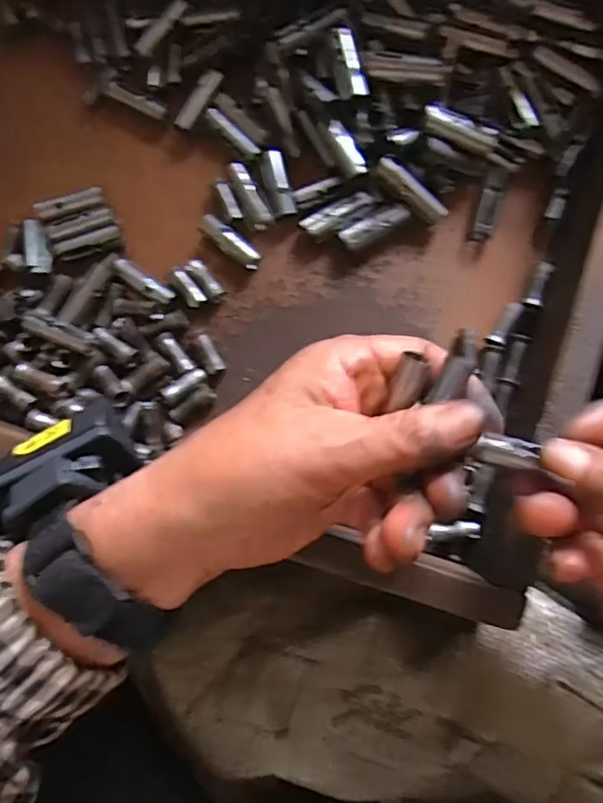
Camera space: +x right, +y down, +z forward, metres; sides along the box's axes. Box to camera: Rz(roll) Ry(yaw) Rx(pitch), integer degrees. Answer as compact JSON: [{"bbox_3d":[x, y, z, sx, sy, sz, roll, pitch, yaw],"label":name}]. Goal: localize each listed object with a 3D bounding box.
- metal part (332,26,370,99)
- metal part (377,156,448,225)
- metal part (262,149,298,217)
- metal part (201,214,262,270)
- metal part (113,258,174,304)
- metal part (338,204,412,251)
[{"bbox_3d":[0.023,-0.175,0.308,0.014,0.004,0.039,-13,83,5],"label":"metal part"},{"bbox_3d":[0.058,-0.111,0.317,0.044,0.004,0.010,39,89,-11],"label":"metal part"},{"bbox_3d":[-0.012,-0.119,0.329,0.011,0.008,0.037,-15,83,4],"label":"metal part"},{"bbox_3d":[-0.039,-0.087,0.329,0.036,0.015,0.011,42,90,8],"label":"metal part"},{"bbox_3d":[-0.086,-0.065,0.326,0.037,0.010,0.009,35,89,8],"label":"metal part"},{"bbox_3d":[0.039,-0.094,0.321,0.038,0.006,0.011,-30,82,2],"label":"metal part"}]

